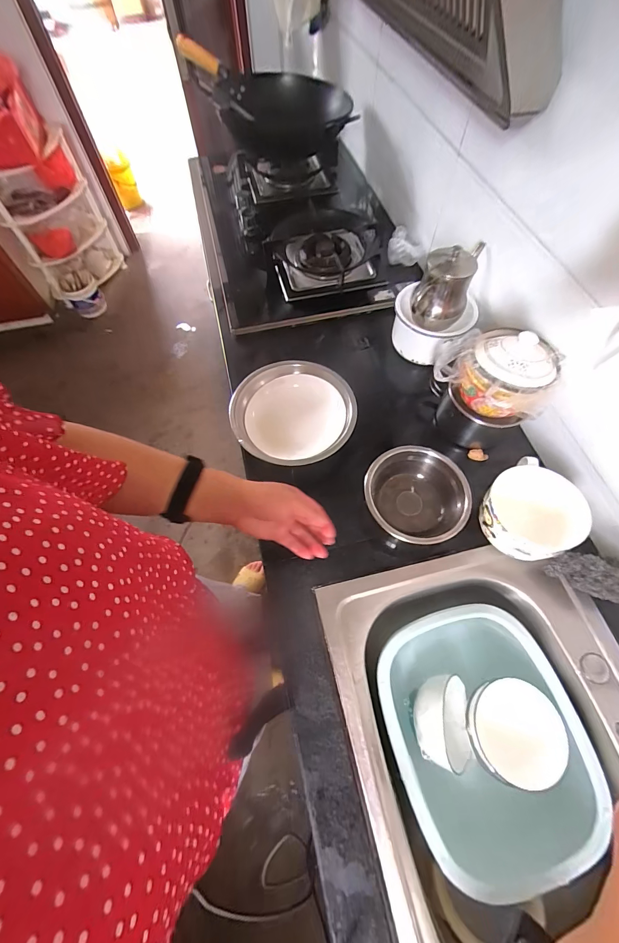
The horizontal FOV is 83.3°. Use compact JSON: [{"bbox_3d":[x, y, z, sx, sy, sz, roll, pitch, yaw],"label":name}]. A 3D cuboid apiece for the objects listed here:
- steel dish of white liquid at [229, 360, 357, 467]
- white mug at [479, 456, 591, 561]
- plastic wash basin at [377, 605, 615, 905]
[{"bbox_3d":[-0.026,-0.094,0.613,0.198,0.069,0.205,0,64,0],"label":"steel dish of white liquid"},{"bbox_3d":[0.316,0.061,0.510,0.124,0.066,0.126,0,64,0],"label":"white mug"},{"bbox_3d":[0.235,0.366,0.502,0.244,0.131,0.292,-16,65,-7],"label":"plastic wash basin"}]

